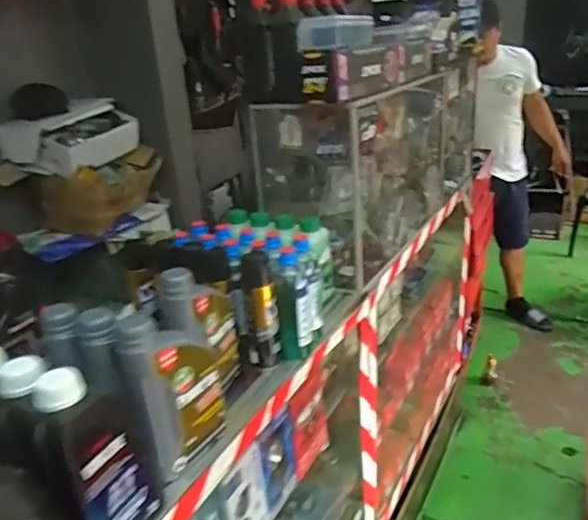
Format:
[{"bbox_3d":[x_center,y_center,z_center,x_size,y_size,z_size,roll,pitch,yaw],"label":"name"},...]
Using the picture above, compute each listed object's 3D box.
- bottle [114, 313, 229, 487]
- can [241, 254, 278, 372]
[{"bbox_3d":[-0.161,0.163,0.720,0.054,0.207,0.143,12,27,35],"label":"bottle"},{"bbox_3d":[-0.060,0.082,0.937,0.061,0.195,0.053,-7,22,-5],"label":"can"}]

